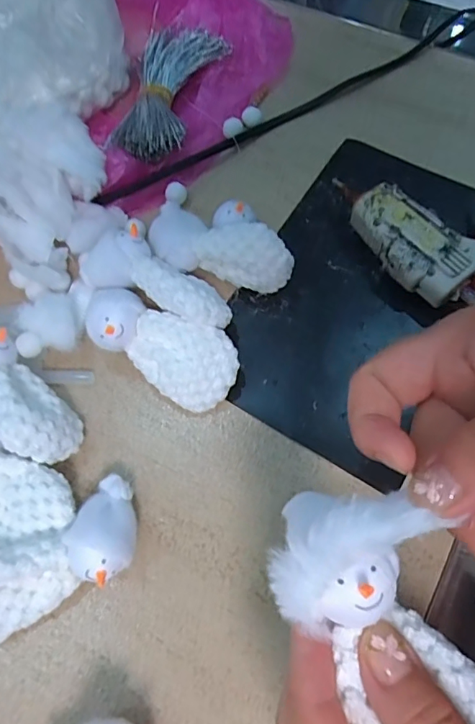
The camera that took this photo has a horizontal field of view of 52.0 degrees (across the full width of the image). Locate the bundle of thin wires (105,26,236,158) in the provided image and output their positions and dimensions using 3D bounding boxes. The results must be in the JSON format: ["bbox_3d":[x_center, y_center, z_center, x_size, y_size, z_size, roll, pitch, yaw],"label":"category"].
[{"bbox_3d":[-0.048,-0.179,0.317,0.052,0.016,0.111,17,68,11],"label":"bundle of thin wires"}]

